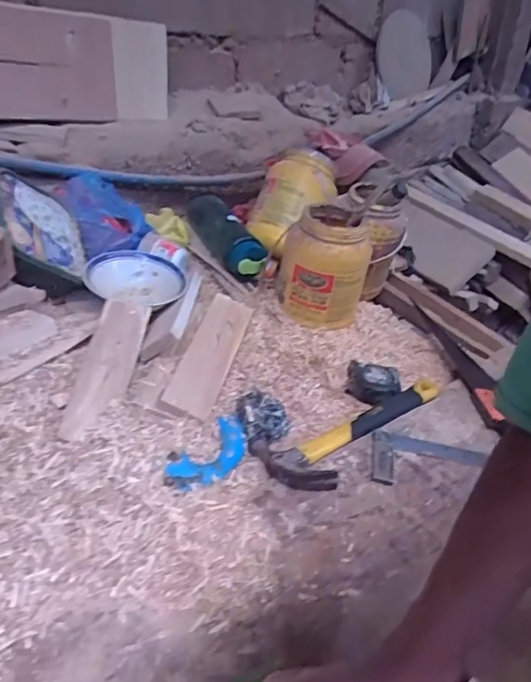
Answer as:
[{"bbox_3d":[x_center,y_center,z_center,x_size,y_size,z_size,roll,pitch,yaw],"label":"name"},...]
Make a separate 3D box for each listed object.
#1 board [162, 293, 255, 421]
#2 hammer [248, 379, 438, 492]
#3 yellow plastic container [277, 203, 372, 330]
[{"bbox_3d":[-0.086,0.009,0.885,0.073,0.023,0.291,9,32,8],"label":"board"},{"bbox_3d":[0.153,0.130,0.800,0.340,0.028,0.113,-14,36,-26],"label":"hammer"},{"bbox_3d":[0.111,-0.146,1.026,0.155,0.175,0.151,7,33,3],"label":"yellow plastic container"}]

